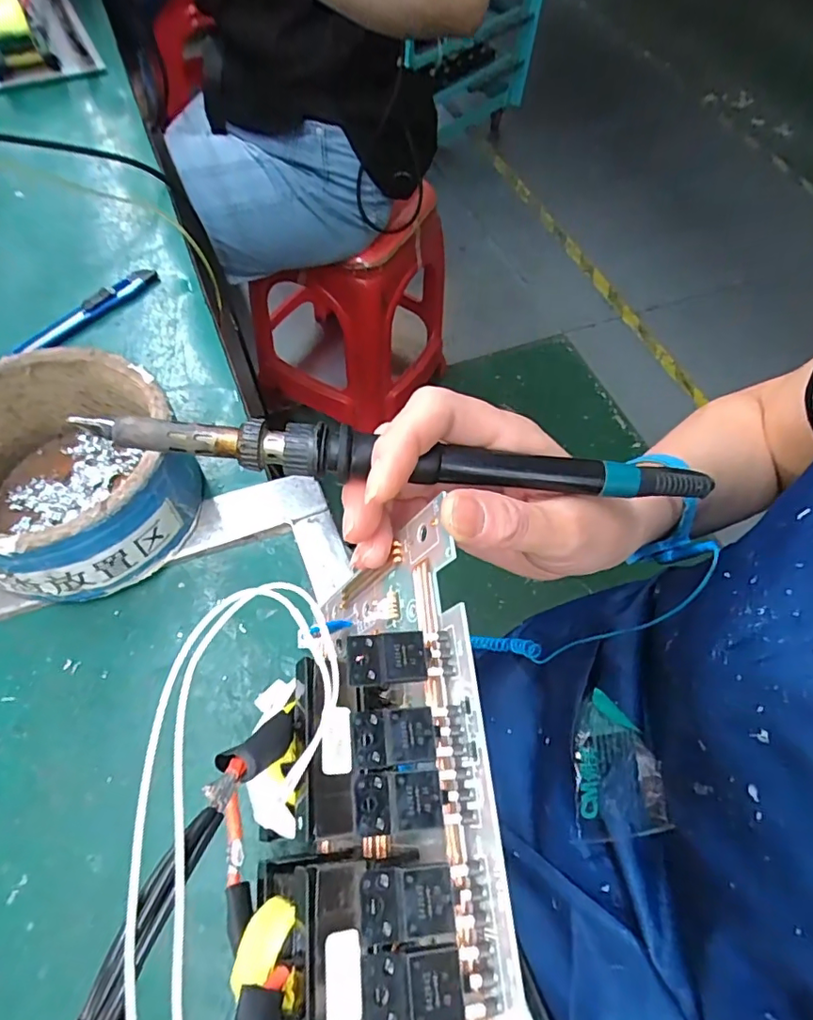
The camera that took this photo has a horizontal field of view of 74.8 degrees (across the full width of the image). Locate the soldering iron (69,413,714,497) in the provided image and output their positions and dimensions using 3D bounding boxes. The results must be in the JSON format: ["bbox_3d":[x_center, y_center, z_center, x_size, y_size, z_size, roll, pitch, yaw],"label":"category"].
[{"bbox_3d":[0.000,-0.020,0.198,0.225,0.013,0.015,6,60,-5],"label":"soldering iron"}]

